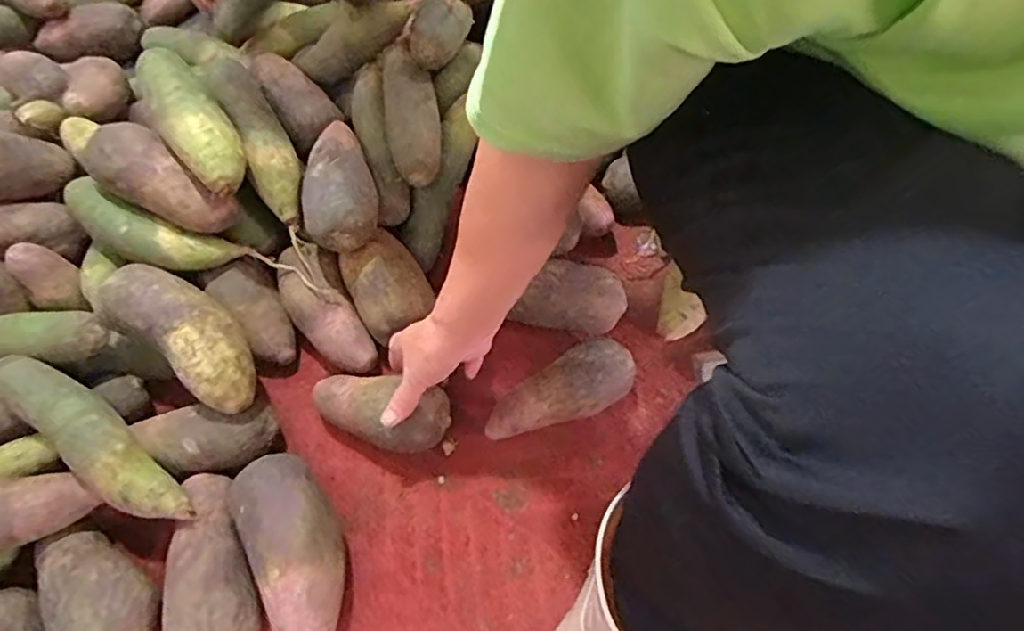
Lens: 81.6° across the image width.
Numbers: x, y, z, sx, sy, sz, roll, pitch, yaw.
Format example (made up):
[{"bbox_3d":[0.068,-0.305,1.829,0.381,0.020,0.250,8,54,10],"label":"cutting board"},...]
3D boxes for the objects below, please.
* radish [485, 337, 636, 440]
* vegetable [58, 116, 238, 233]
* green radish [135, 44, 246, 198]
[{"bbox_3d":[0.048,0.081,0.576,0.144,0.074,0.059,-32,62,-15],"label":"radish"},{"bbox_3d":[-0.345,-0.138,0.577,0.157,0.048,0.067,31,64,1],"label":"vegetable"},{"bbox_3d":[-0.316,-0.194,0.577,0.060,0.046,0.187,-35,63,-16],"label":"green radish"}]

